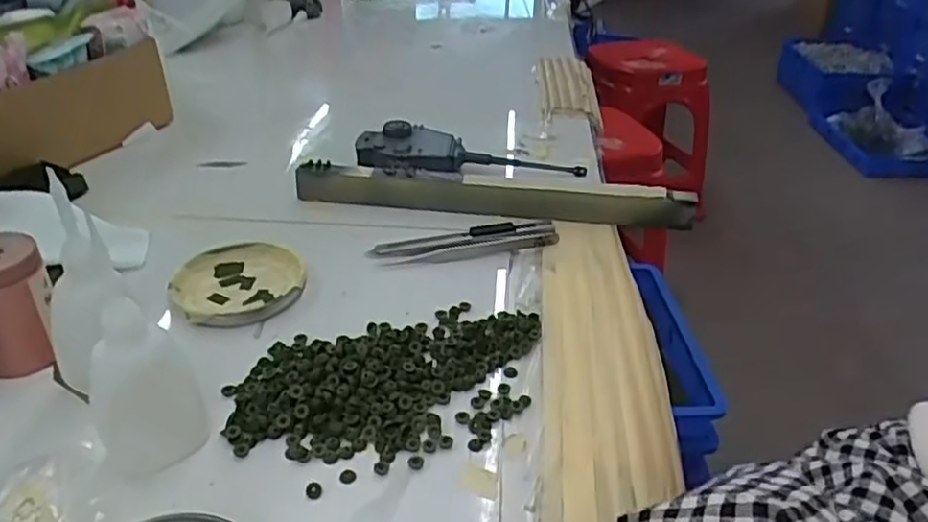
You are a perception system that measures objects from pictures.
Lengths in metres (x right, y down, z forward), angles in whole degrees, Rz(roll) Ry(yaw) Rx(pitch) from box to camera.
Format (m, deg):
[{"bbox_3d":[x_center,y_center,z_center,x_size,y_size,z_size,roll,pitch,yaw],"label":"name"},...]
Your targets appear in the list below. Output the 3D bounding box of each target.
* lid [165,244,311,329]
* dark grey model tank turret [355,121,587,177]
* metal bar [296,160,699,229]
[{"bbox_3d":[-0.142,0.013,0.436,0.077,0.014,0.077,1,33,-1],"label":"lid"},{"bbox_3d":[0.006,-0.092,0.575,0.184,0.030,0.063,-5,33,-10],"label":"dark grey model tank turret"},{"bbox_3d":[0.020,-0.051,0.512,0.293,0.032,0.014,6,33,7],"label":"metal bar"}]

